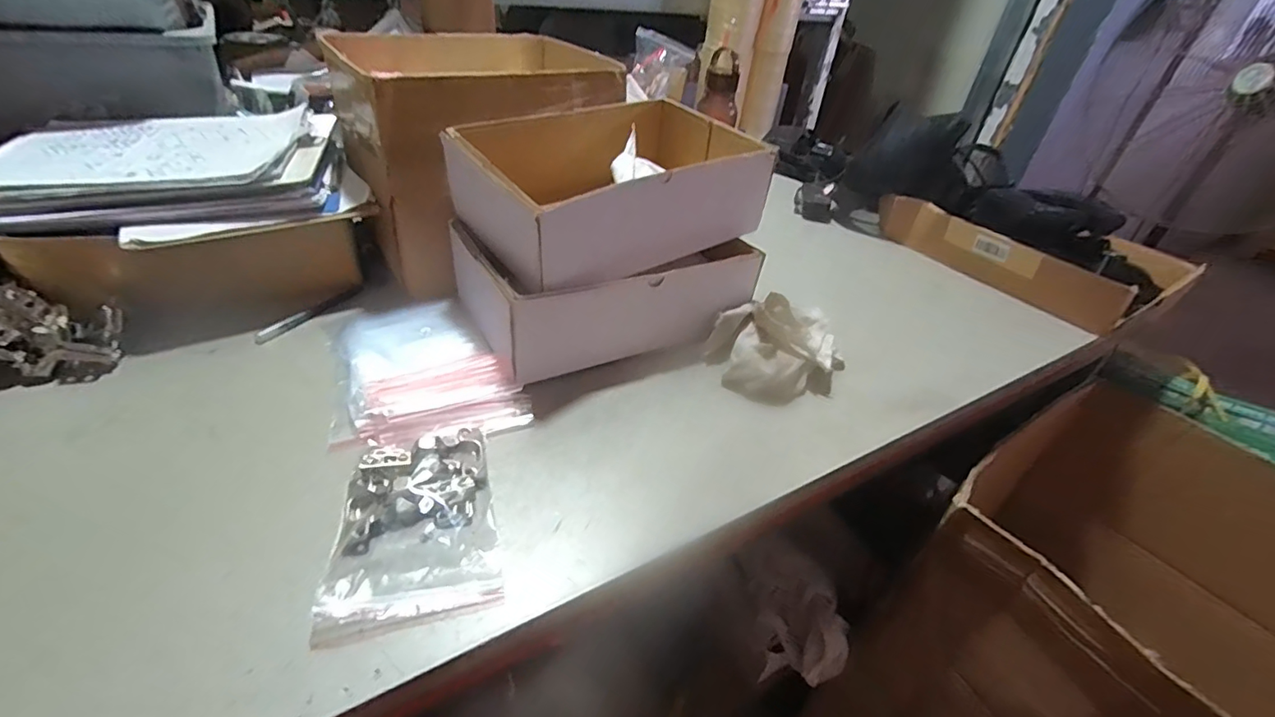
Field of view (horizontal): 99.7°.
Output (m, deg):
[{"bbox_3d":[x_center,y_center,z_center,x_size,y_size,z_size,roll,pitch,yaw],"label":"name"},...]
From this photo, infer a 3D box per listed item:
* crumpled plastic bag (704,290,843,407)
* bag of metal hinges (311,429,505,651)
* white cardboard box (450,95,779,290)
[{"bbox_3d":[0.159,-0.012,0.598,0.155,0.068,0.108,-8,40,-18],"label":"crumpled plastic bag"},{"bbox_3d":[-0.168,0.116,0.402,0.112,0.026,0.155,-7,40,-17],"label":"bag of metal hinges"},{"bbox_3d":[-0.018,-0.196,0.601,0.313,0.099,0.197,-22,46,-32],"label":"white cardboard box"}]

